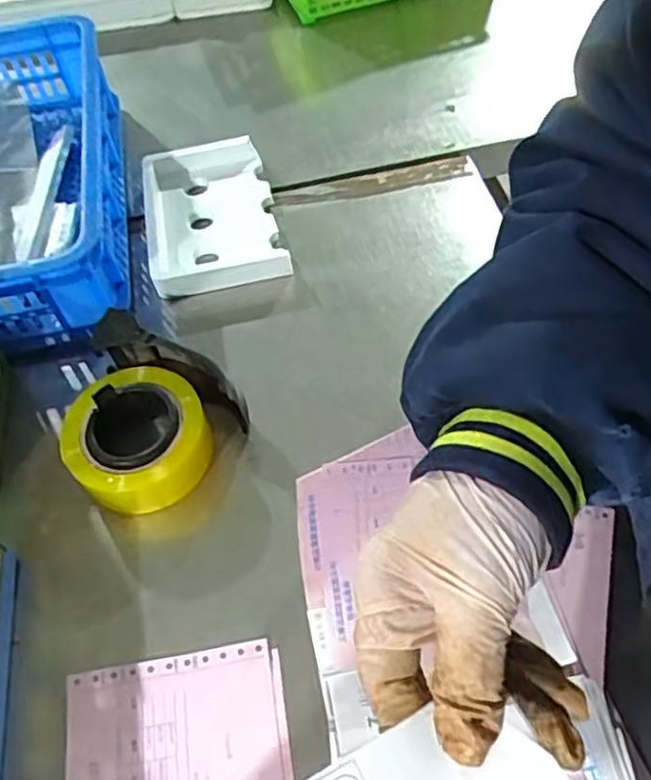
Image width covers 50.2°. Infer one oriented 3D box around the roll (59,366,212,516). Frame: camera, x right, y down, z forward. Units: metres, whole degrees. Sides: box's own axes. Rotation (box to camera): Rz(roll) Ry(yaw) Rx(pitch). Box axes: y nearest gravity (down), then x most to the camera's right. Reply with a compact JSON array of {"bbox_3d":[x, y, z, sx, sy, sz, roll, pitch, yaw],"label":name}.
[{"bbox_3d":[-0.146,0.040,0.552,0.105,0.061,0.102,-2,55,3],"label":"roll"}]

